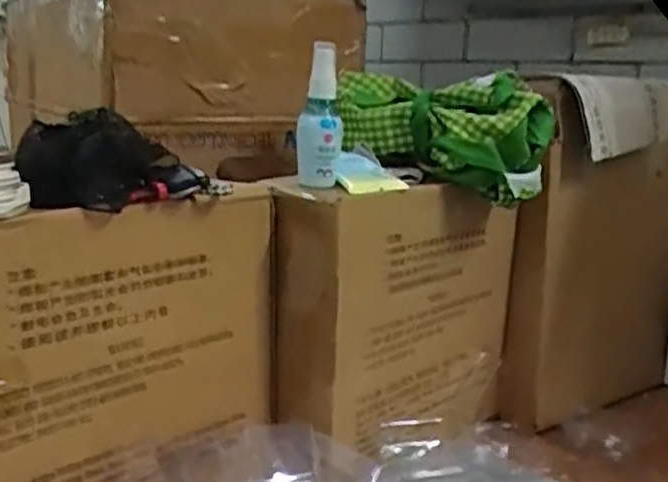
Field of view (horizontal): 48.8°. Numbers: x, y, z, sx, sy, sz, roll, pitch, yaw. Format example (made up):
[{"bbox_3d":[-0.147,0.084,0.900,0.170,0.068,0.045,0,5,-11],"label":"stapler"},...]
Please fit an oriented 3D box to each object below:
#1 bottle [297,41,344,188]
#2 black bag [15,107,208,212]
[{"bbox_3d":[-0.012,-0.107,0.631,0.037,0.118,0.031,2,12,-2],"label":"bottle"},{"bbox_3d":[-0.154,-0.056,0.515,0.126,0.056,0.078,-1,12,-13],"label":"black bag"}]

